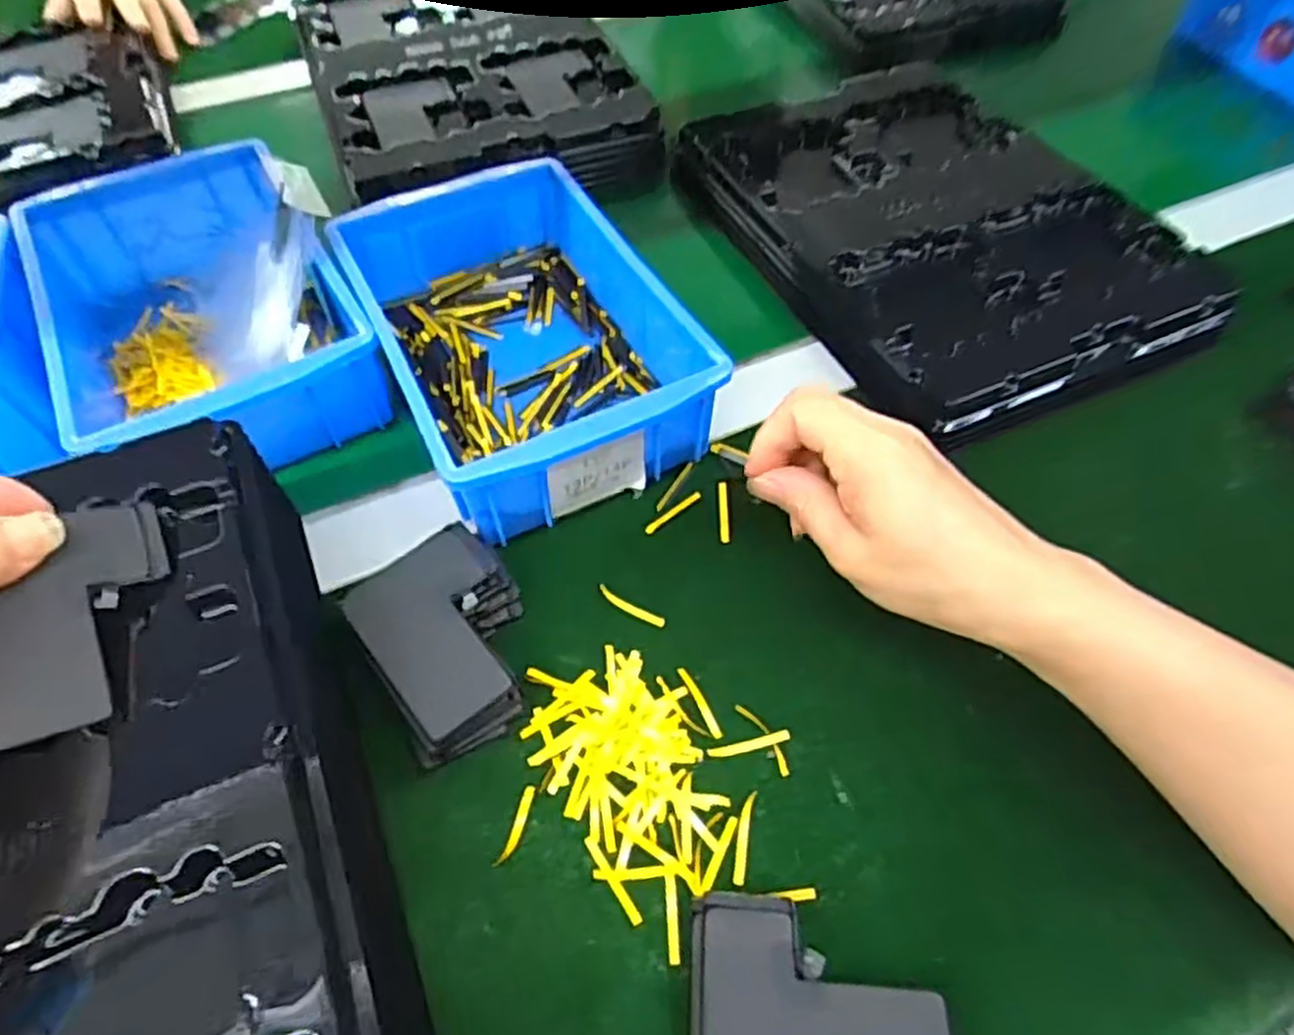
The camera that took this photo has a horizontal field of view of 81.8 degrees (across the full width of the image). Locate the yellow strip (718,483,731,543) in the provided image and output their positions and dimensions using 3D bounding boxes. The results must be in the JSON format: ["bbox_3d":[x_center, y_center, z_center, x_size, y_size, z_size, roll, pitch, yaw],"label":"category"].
[{"bbox_3d":[0.037,-0.003,0.362,0.005,0.004,0.034,1,57,0],"label":"yellow strip"}]

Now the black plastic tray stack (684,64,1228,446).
[{"bbox_3d":[0.174,-0.180,0.468,0.240,0.034,0.289,-23,58,-17],"label":"black plastic tray stack"}]

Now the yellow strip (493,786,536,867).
[{"bbox_3d":[-0.049,0.116,0.282,0.005,0.004,0.029,15,58,9],"label":"yellow strip"}]

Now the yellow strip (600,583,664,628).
[{"bbox_3d":[-0.007,0.040,0.331,0.033,0.004,0.006,26,60,16],"label":"yellow strip"}]

